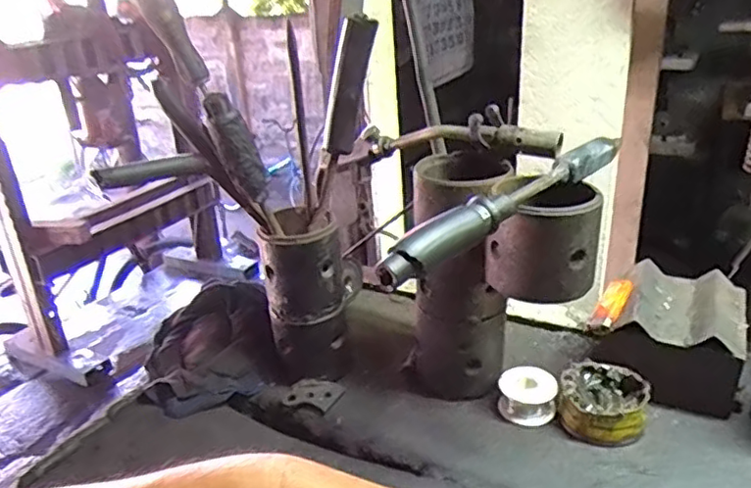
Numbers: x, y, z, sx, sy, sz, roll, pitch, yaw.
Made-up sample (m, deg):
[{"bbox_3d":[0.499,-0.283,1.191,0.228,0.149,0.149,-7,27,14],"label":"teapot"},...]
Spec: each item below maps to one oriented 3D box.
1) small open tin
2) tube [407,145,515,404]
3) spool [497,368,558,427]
[{"bbox_3d":[0.210,0.146,0.571,0.076,0.041,0.073,-3,25,1],"label":"small open tin"},{"bbox_3d":[0.086,0.035,0.610,0.098,0.242,0.099,-3,25,1],"label":"tube"},{"bbox_3d":[0.146,0.144,0.593,0.053,0.031,0.044,3,25,15],"label":"spool"}]

